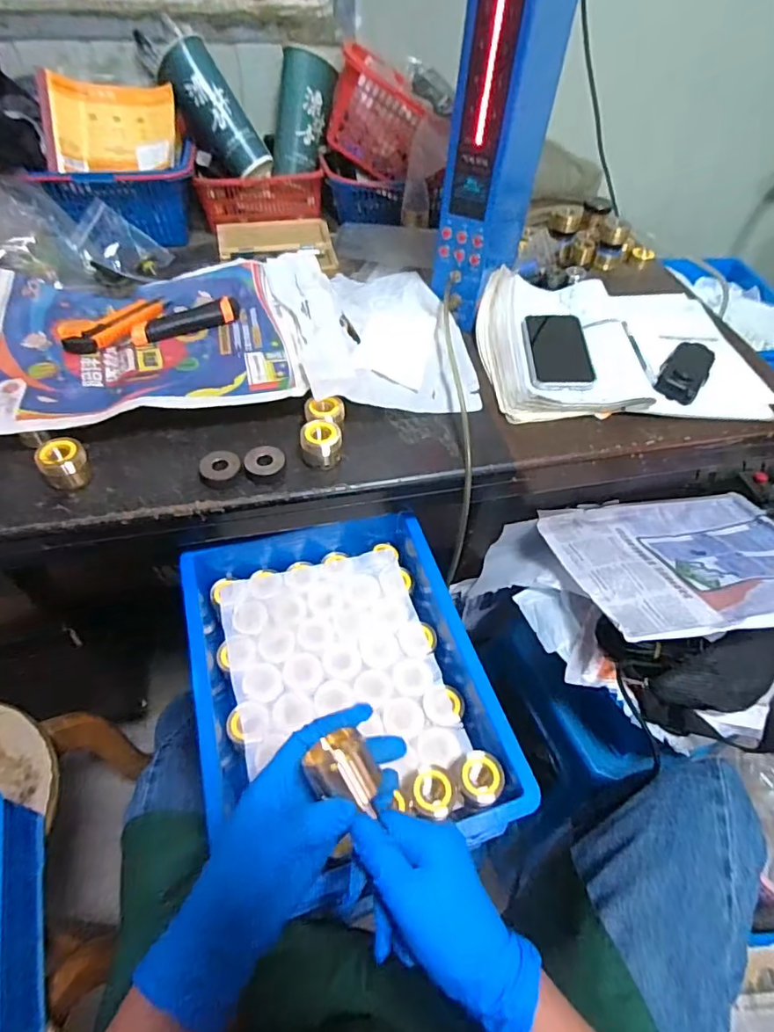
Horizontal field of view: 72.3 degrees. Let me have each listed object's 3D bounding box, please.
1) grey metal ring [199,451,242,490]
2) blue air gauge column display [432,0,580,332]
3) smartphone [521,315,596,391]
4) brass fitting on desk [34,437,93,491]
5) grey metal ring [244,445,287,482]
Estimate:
[{"bbox_3d":[-0.168,-0.048,0.535,0.039,0.014,0.041,2,52,-2],"label":"grey metal ring"},{"bbox_3d":[0.132,-0.467,0.569,0.066,0.447,0.165,25,55,16],"label":"blue air gauge column display"},{"bbox_3d":[0.213,-0.207,0.663,0.073,0.015,0.140,4,52,0],"label":"smartphone"},{"bbox_3d":[-0.315,-0.051,0.518,0.042,0.038,0.036,-33,61,-25],"label":"brass fitting on desk"},{"bbox_3d":[-0.125,-0.054,0.544,0.041,0.016,0.037,-7,53,-9],"label":"grey metal ring"}]

